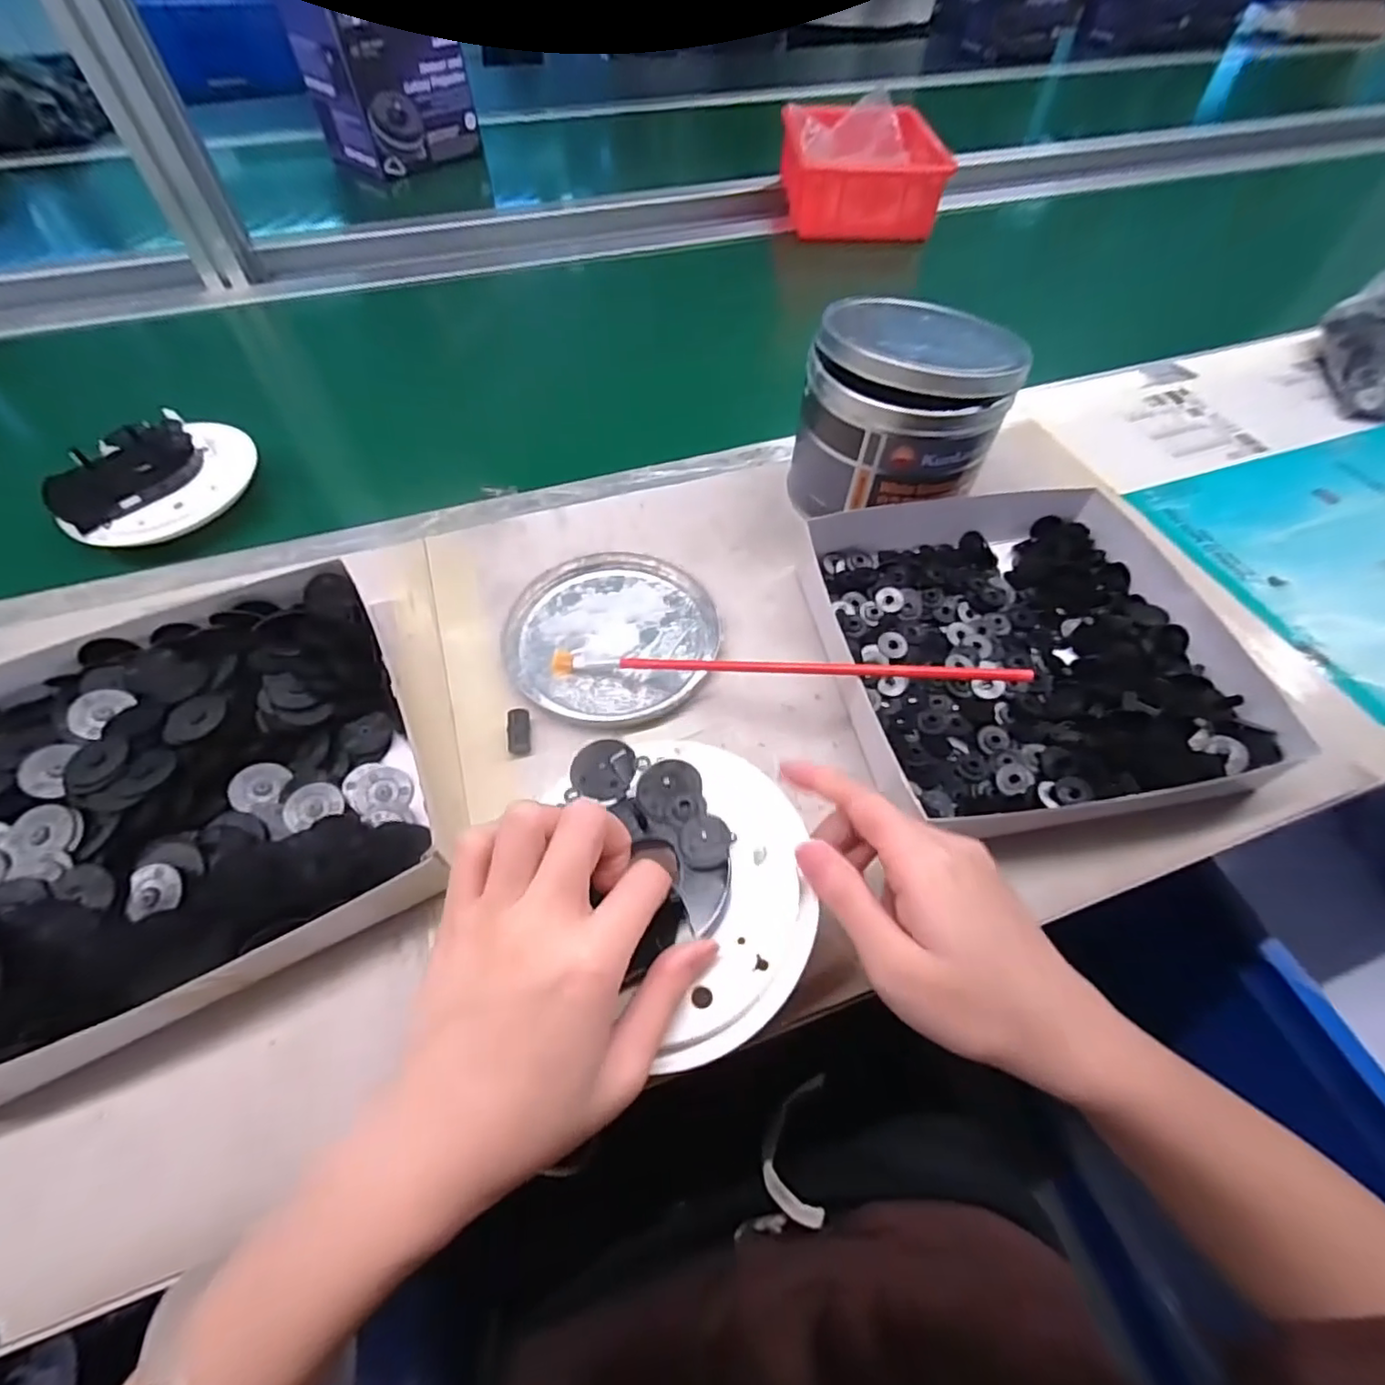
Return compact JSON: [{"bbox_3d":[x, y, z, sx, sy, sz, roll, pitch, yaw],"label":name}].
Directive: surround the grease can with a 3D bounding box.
[{"bbox_3d":[0.135,-0.181,0.403,0.122,0.114,0.118,16,58,9],"label":"grease can"}]

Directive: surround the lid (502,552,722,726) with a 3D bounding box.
[{"bbox_3d":[-0.050,-0.038,0.376,0.126,0.007,0.127,1,57,-1],"label":"lid"}]

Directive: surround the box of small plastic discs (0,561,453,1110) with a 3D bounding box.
[{"bbox_3d":[-0.249,0.049,0.294,0.209,0.037,0.212,-22,60,-15],"label":"box of small plastic discs"}]

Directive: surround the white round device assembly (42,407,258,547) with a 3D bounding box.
[{"bbox_3d":[-0.369,-0.147,0.417,0.099,0.029,0.111,7,57,3],"label":"white round device assembly"}]

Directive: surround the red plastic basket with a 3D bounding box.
[{"bbox_3d":[0.209,-0.652,0.759,0.183,0.068,0.231,-1,57,-3],"label":"red plastic basket"}]

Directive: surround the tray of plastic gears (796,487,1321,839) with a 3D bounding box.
[{"bbox_3d":[0.186,-0.034,0.355,0.201,0.034,0.221,-8,57,-7],"label":"tray of plastic gears"}]

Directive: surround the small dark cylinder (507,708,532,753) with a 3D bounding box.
[{"bbox_3d":[-0.094,0.021,0.332,0.013,0.008,0.025,-7,57,-6],"label":"small dark cylinder"}]

